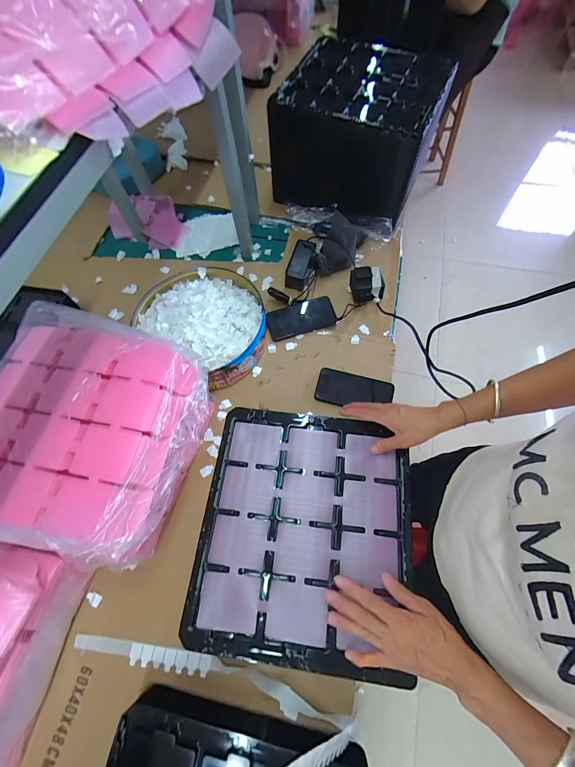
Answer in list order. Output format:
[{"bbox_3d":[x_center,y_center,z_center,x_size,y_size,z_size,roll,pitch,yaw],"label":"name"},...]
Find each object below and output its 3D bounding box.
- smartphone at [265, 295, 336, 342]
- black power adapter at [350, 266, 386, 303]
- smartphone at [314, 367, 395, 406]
[{"bbox_3d":[0.034,-0.163,0.769,0.170,0.015,0.079,-17,82,-6],"label":"smartphone"},{"bbox_3d":[0.197,-0.246,0.785,0.081,0.056,0.081,-1,65,2],"label":"black power adapter"},{"bbox_3d":[0.148,0.014,0.693,0.163,0.015,0.081,12,67,8],"label":"smartphone"}]

